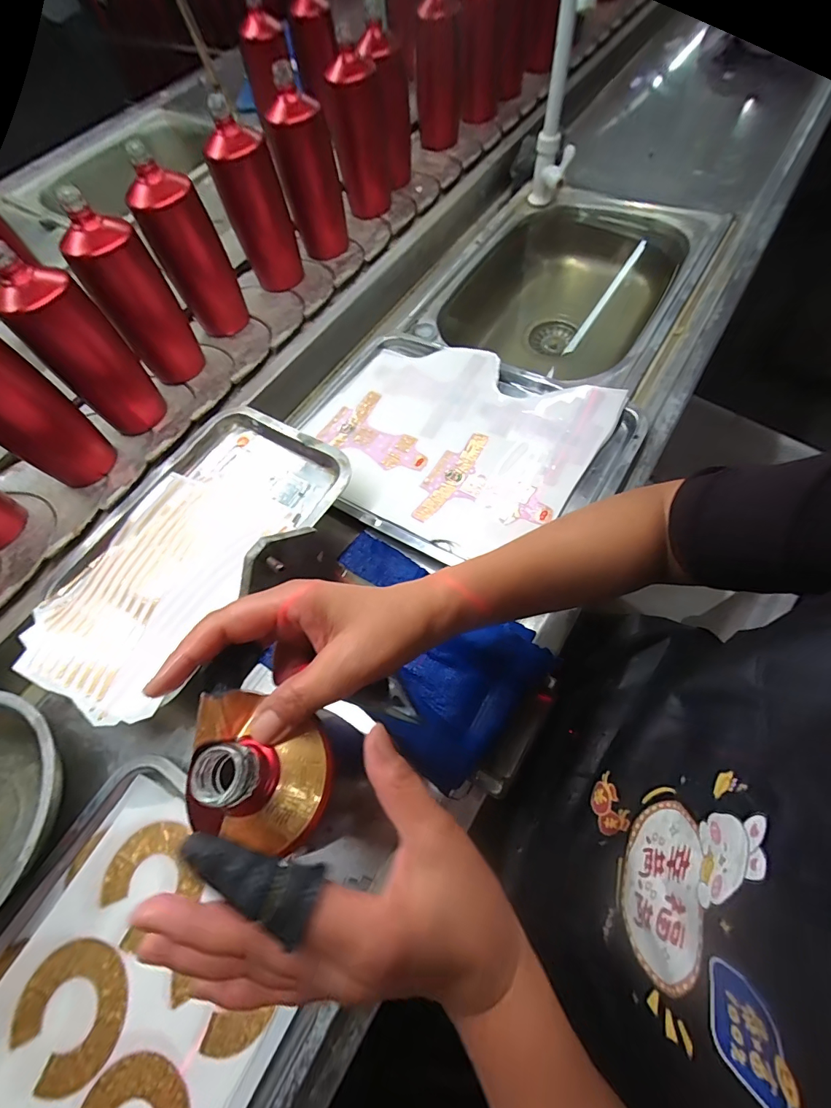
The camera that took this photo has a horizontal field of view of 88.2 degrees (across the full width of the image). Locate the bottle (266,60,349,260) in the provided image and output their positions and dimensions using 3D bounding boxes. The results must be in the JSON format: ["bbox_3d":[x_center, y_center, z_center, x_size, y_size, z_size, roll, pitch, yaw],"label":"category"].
[{"bbox_3d":[-0.156,-0.558,0.635,0.068,0.197,0.061,12,63,10],"label":"bottle"}]

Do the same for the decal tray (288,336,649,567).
[{"bbox_3d":[0.035,-0.140,0.513,0.385,0.036,0.280,29,67,17],"label":"decal tray"}]

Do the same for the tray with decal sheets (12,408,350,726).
[{"bbox_3d":[-0.230,-0.012,0.433,0.198,0.023,0.322,28,68,20],"label":"tray with decal sheets"}]

